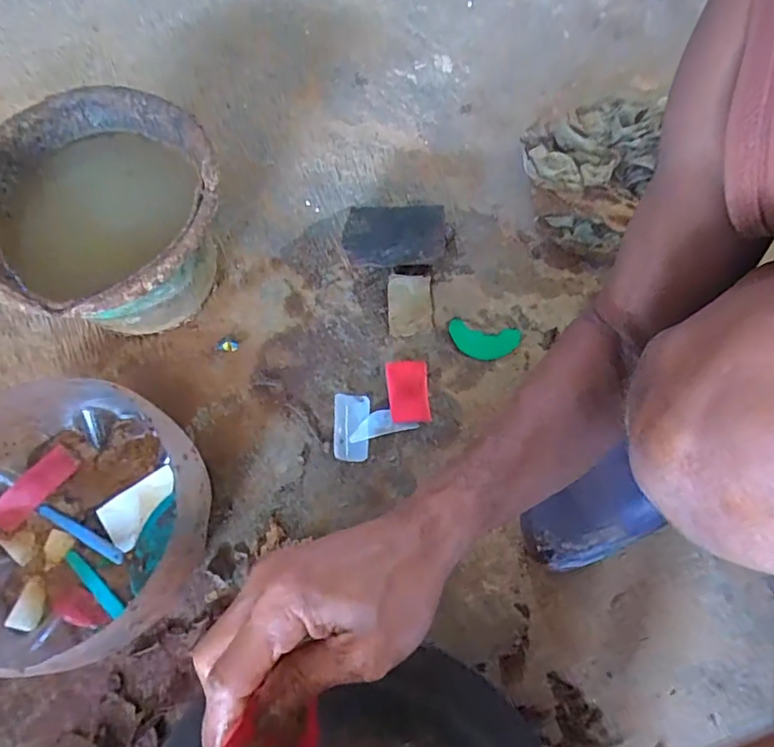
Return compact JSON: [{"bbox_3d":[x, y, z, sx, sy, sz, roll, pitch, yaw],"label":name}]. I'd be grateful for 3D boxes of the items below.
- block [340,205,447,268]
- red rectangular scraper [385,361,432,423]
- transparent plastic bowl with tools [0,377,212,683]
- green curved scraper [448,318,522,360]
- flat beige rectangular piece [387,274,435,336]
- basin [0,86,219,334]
[{"bbox_3d":[0.009,-0.166,0.668,0.118,0.067,0.049,4,68,1],"label":"block"},{"bbox_3d":[0.025,0.020,0.624,0.046,0.004,0.071,-3,73,-10],"label":"red rectangular scraper"},{"bbox_3d":[-0.295,0.140,0.517,0.246,0.120,0.249,0,68,0],"label":"transparent plastic bowl with tools"},{"bbox_3d":[0.115,-0.039,0.651,0.084,0.007,0.044,9,68,4],"label":"green curved scraper"},{"bbox_3d":[0.028,-0.085,0.662,0.053,0.019,0.075,-2,68,-1],"label":"flat beige rectangular piece"},{"bbox_3d":[-0.293,-0.149,0.603,0.240,0.174,0.255,0,68,0],"label":"basin"}]

